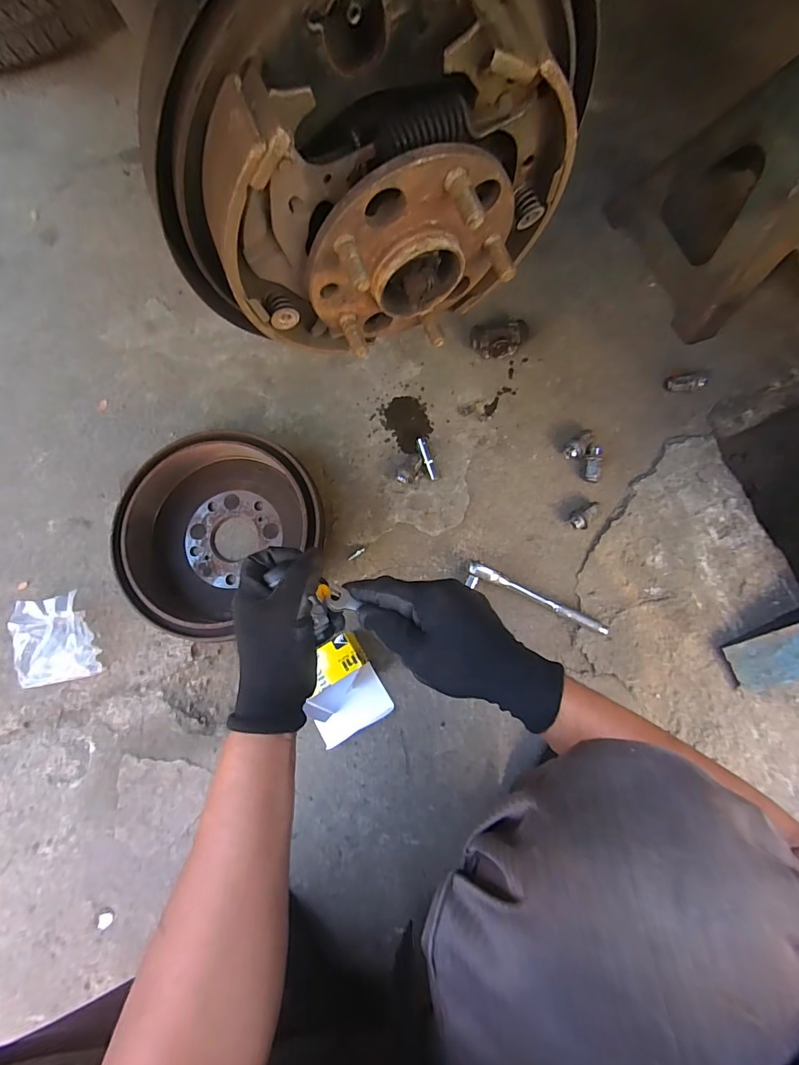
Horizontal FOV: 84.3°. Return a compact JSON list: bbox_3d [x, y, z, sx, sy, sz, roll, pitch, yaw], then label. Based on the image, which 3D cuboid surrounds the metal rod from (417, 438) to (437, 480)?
[{"bbox_3d":[0.040,-0.103,0.620,0.013,0.014,0.061,-18,80,-2],"label":"metal rod"}]

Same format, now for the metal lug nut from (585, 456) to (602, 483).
[{"bbox_3d":[0.262,-0.085,0.603,0.020,0.025,0.036,10,81,3],"label":"metal lug nut"}]

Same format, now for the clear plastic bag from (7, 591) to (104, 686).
[{"bbox_3d":[-0.460,0.144,0.593,0.098,0.034,0.112,-11,80,-1],"label":"clear plastic bag"}]

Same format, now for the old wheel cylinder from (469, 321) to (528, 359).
[{"bbox_3d":[0.143,-0.274,0.632,0.078,0.032,0.043,-10,80,-1],"label":"old wheel cylinder"}]

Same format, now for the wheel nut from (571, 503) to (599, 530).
[{"bbox_3d":[0.253,-0.021,0.599,0.045,0.023,0.024,-30,81,-4],"label":"wheel nut"}]

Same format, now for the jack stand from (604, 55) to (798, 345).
[{"bbox_3d":[0.472,-0.448,0.530,0.220,0.295,0.239,-20,80,-2],"label":"jack stand"}]

